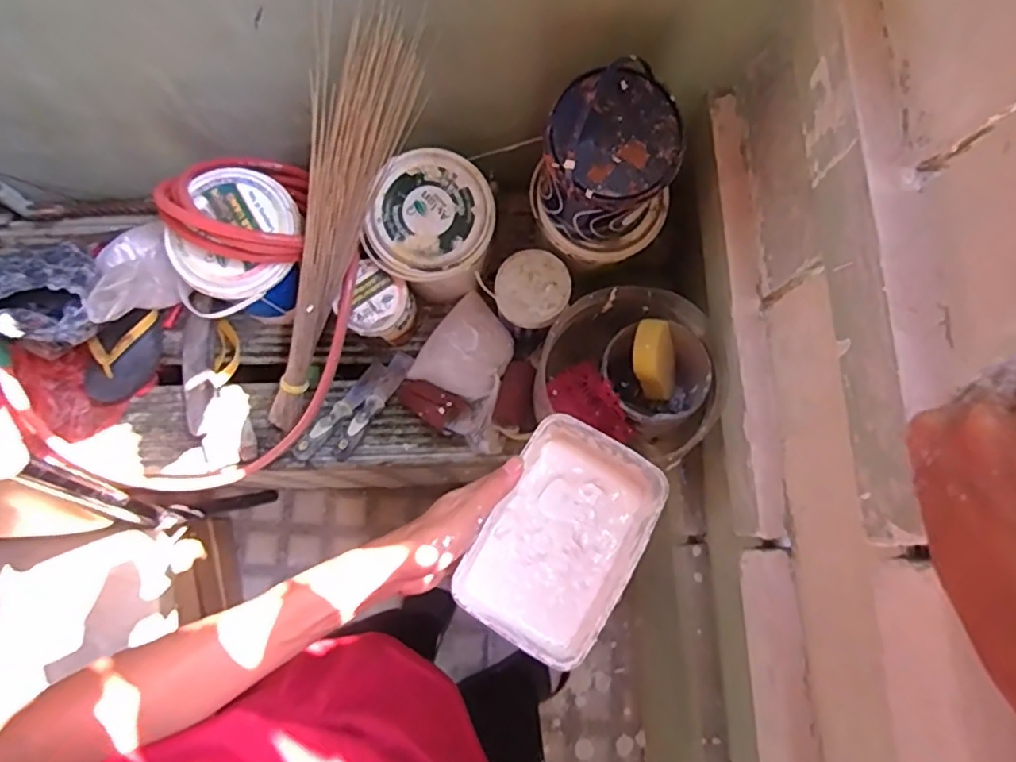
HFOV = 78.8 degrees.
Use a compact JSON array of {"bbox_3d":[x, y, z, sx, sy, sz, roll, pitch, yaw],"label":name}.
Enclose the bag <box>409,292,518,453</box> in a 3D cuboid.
[{"bbox_3d":[-0.058,-0.020,0.984,0.170,0.107,0.201,36,79,7],"label":"bag"}]

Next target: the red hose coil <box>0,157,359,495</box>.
[{"bbox_3d":[-0.462,-0.048,0.906,0.550,0.231,0.363,-41,81,-9],"label":"red hose coil"}]

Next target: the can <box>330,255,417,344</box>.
[{"bbox_3d":[-0.195,-0.109,0.927,0.093,0.080,0.099,30,79,5],"label":"can"}]

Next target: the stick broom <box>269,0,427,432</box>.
[{"bbox_3d":[-0.245,-0.175,0.832,0.097,0.096,0.615,30,121,5],"label":"stick broom"}]

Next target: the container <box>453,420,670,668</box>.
[{"bbox_3d":[0.043,0.125,0.499,0.112,0.042,0.171,29,79,5],"label":"container"}]

